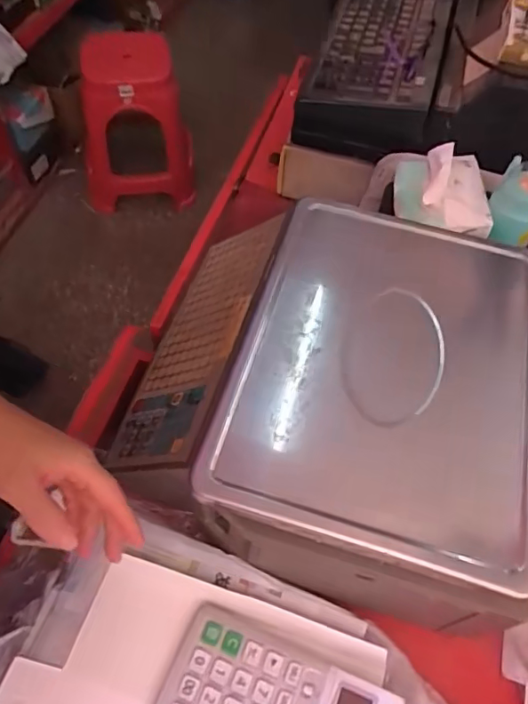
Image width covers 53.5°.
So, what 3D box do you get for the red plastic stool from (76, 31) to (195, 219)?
[{"bbox_3d":[-0.431,-0.735,1.745,0.355,0.492,0.355,-3,58,-6],"label":"red plastic stool"}]

